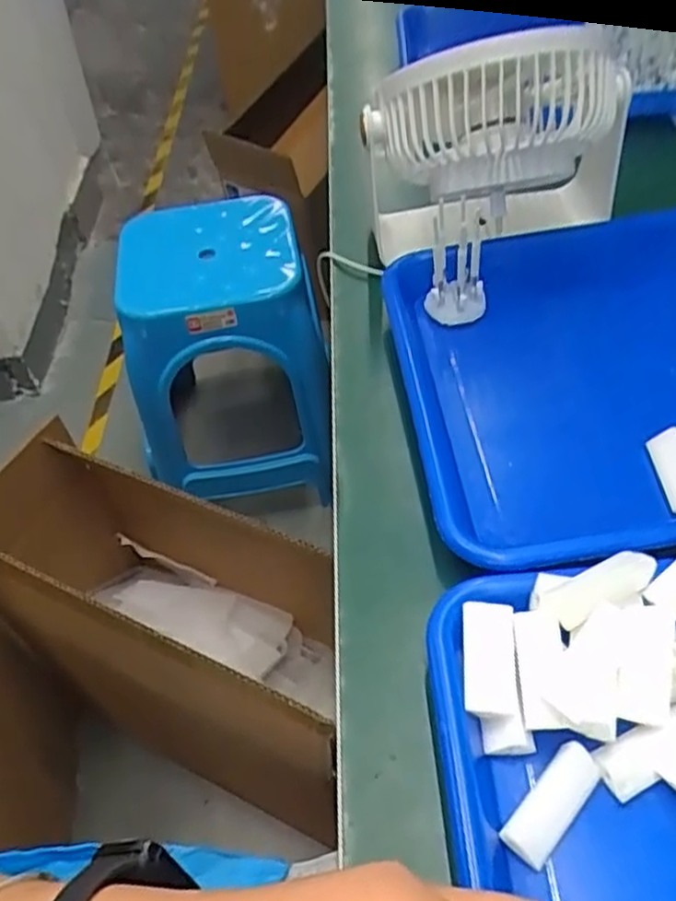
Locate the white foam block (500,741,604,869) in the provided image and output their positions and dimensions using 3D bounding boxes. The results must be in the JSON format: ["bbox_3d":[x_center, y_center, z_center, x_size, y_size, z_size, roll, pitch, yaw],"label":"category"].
[{"bbox_3d":[0.084,0.136,0.279,0.046,0.011,0.017,-40,56,-24],"label":"white foam block"}]

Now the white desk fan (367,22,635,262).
[{"bbox_3d":[0.106,-0.192,0.477,0.164,0.144,0.135,-3,50,5],"label":"white desk fan"}]

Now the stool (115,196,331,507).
[{"bbox_3d":[-0.194,-0.153,1.197,0.319,0.388,0.294,-14,50,-5],"label":"stool"}]

